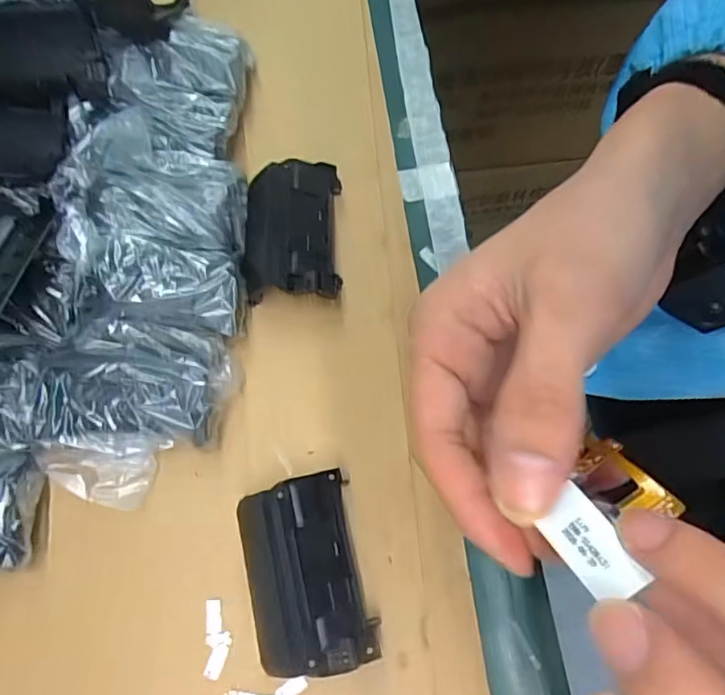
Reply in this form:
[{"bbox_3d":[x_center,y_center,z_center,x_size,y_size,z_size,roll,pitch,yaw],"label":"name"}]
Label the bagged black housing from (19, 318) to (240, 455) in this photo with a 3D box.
[{"bbox_3d":[-0.099,0.017,0.237,0.081,0.025,0.058,4,72,3],"label":"bagged black housing"}]

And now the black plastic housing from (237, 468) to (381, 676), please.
[{"bbox_3d":[-0.024,0.090,0.216,0.045,0.023,0.070,-14,72,-3],"label":"black plastic housing"}]

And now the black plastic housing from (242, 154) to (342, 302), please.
[{"bbox_3d":[-0.036,-0.057,0.267,0.047,0.021,0.069,-2,72,1],"label":"black plastic housing"}]

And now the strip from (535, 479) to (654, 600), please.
[{"bbox_3d":[0.061,0.053,0.145,0.016,0.004,0.028,-36,49,0],"label":"strip"}]

